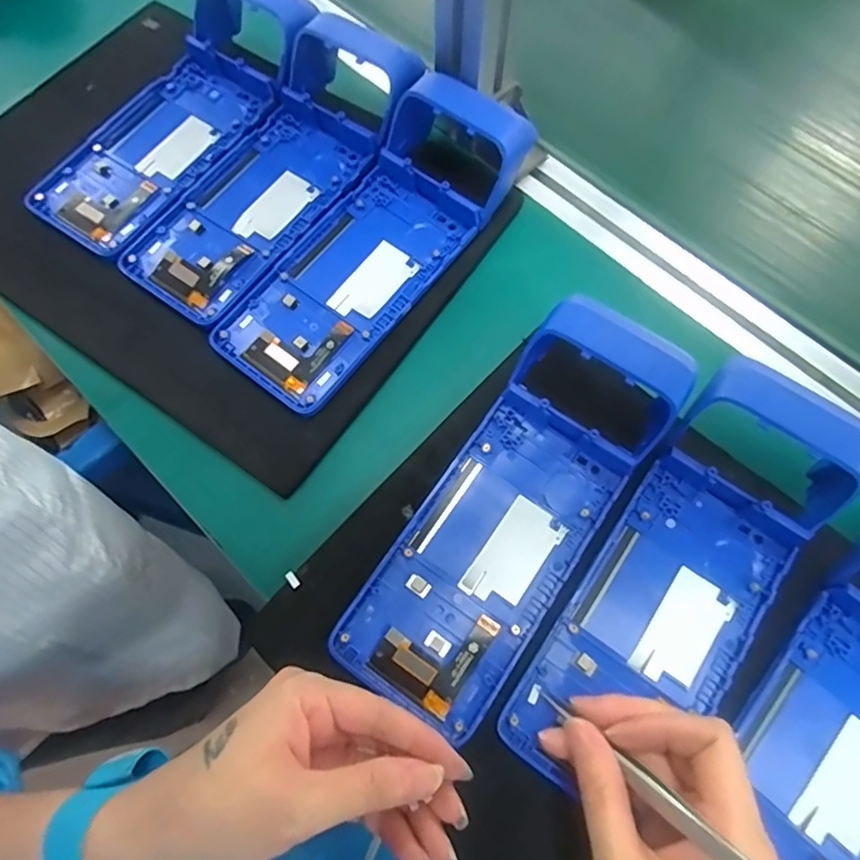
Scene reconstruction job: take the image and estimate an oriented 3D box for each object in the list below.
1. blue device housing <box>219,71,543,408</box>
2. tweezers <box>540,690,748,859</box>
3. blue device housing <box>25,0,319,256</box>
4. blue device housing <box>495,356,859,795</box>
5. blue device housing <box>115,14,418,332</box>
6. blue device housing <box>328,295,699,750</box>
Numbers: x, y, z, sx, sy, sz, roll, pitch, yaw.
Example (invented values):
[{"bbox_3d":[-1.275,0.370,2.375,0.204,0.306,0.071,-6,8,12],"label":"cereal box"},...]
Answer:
[{"bbox_3d":[-0.030,-0.116,0.341,0.085,0.041,0.224,36,75,13],"label":"blue device housing"},{"bbox_3d":[0.084,0.135,0.220,0.009,0.121,0.011,-42,118,-15],"label":"tweezers"},{"bbox_3d":[-0.168,-0.215,0.379,0.088,0.045,0.218,34,74,12],"label":"blue device housing"},{"bbox_3d":[0.124,0.070,0.271,0.084,0.041,0.220,34,74,12],"label":"blue device housing"},{"bbox_3d":[-0.096,-0.165,0.356,0.092,0.040,0.216,34,74,12],"label":"blue device housing"},{"bbox_3d":[0.044,0.035,0.283,0.083,0.043,0.221,33,74,12],"label":"blue device housing"}]

